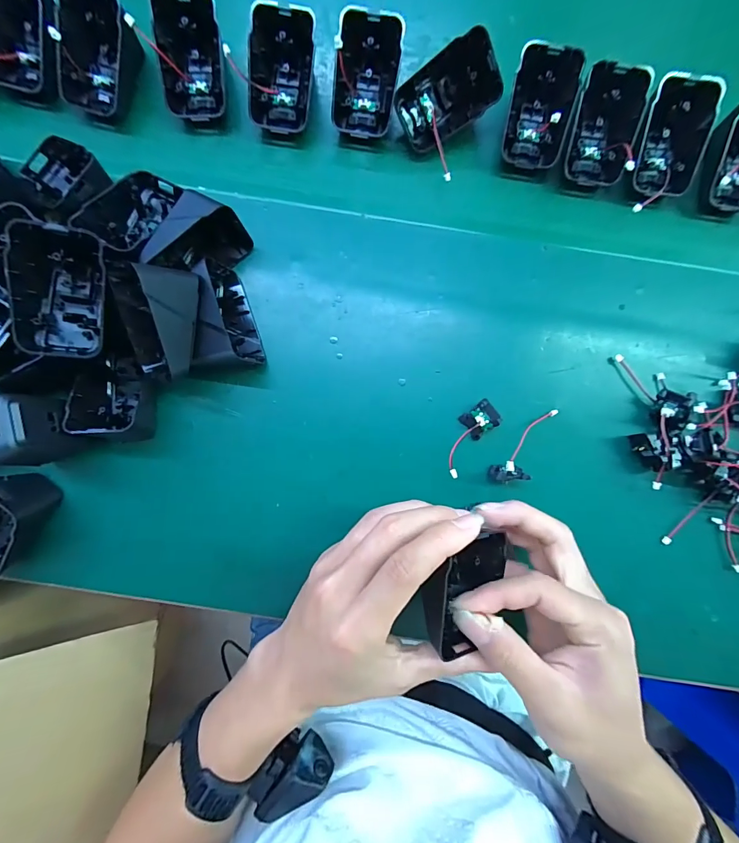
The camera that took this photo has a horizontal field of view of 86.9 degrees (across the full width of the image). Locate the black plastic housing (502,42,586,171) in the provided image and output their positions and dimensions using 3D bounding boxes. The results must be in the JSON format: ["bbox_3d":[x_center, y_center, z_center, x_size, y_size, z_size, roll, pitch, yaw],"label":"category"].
[{"bbox_3d":[0.121,-0.222,0.282,0.044,0.025,0.072,8,122,1],"label":"black plastic housing"}]

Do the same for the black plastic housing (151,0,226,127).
[{"bbox_3d":[-0.121,-0.252,0.274,0.049,0.039,0.060,3,87,-1],"label":"black plastic housing"}]

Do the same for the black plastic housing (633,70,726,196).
[{"bbox_3d":[0.213,-0.201,0.282,0.043,0.022,0.069,6,121,-1],"label":"black plastic housing"}]

